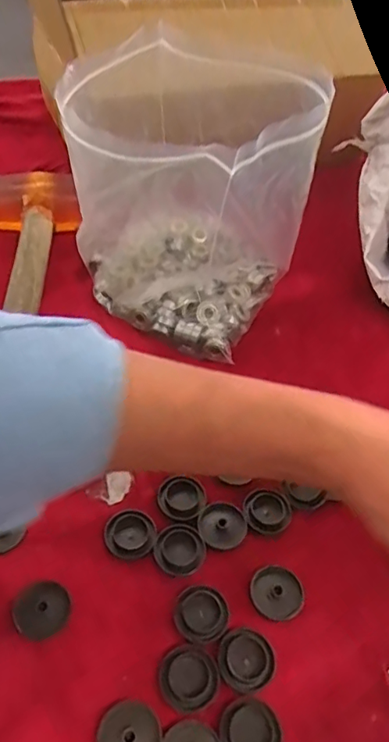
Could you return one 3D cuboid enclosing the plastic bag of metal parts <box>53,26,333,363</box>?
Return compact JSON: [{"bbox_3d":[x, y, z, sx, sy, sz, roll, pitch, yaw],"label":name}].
[{"bbox_3d":[-0.004,-0.132,0.443,0.169,0.202,0.158,21,50,12],"label":"plastic bag of metal parts"}]

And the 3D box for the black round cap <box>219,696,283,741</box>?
[{"bbox_3d":[0.030,0.195,0.289,0.032,0.004,0.032,3,49,-4],"label":"black round cap"}]

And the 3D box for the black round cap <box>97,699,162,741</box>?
[{"bbox_3d":[-0.034,0.193,0.283,0.032,0.005,0.032,3,49,-4],"label":"black round cap"}]

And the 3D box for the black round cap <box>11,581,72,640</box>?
[{"bbox_3d":[-0.091,0.141,0.320,0.033,0.006,0.030,3,49,-4],"label":"black round cap"}]

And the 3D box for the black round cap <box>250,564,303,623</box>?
[{"bbox_3d":[0.052,0.139,0.339,0.033,0.005,0.032,3,49,-4],"label":"black round cap"}]

